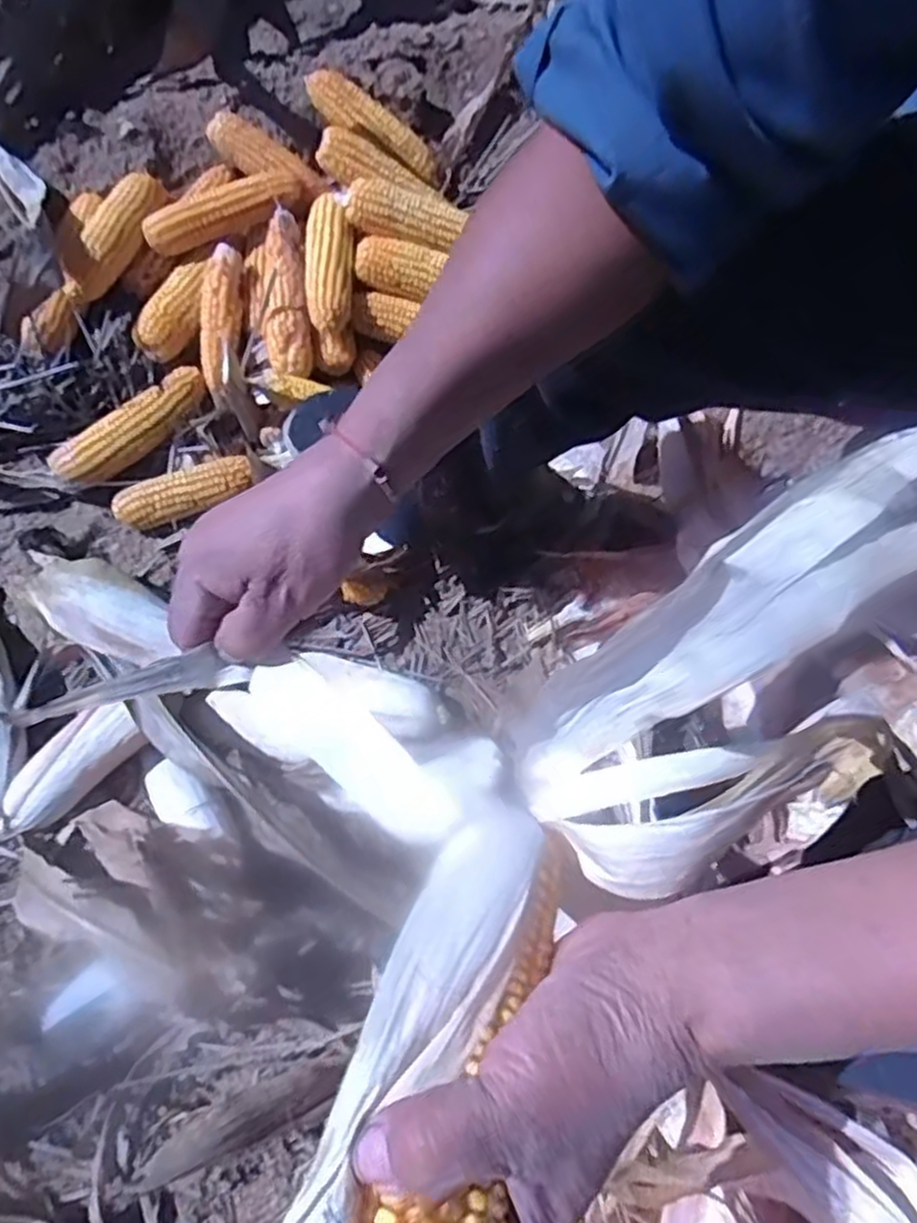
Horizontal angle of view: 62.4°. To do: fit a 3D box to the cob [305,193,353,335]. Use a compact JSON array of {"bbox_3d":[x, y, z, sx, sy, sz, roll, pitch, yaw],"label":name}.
[{"bbox_3d":[-0.139,-0.367,0.800,0.053,0.040,0.164,-2,72,-1],"label":"cob"}]

